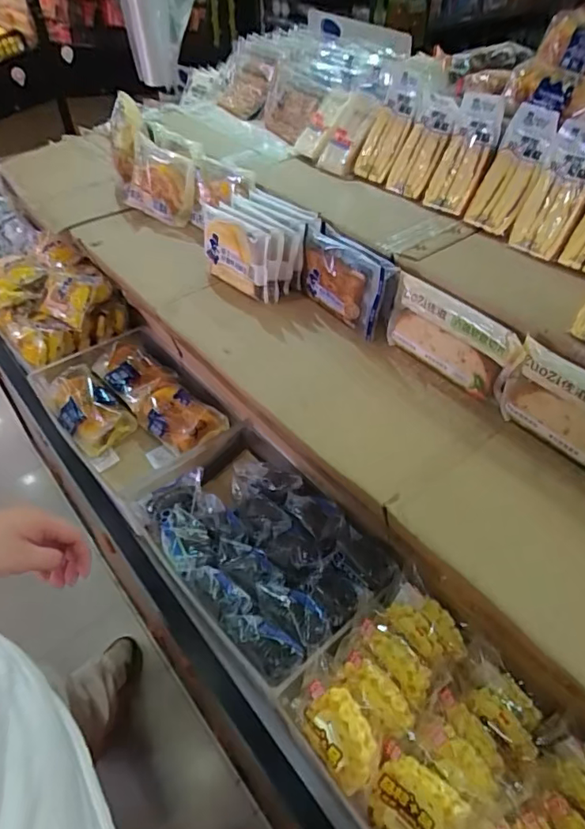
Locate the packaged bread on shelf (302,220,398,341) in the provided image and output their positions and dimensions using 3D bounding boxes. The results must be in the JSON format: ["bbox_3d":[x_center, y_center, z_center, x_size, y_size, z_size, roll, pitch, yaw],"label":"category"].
[{"bbox_3d":[0.069,-0.178,0.702,0.043,0.097,0.153,-28,53,-25],"label":"packaged bread on shelf"}]

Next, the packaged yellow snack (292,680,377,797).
[{"bbox_3d":[0.044,0.284,0.469,0.051,0.039,0.084,-24,52,-22],"label":"packaged yellow snack"}]

